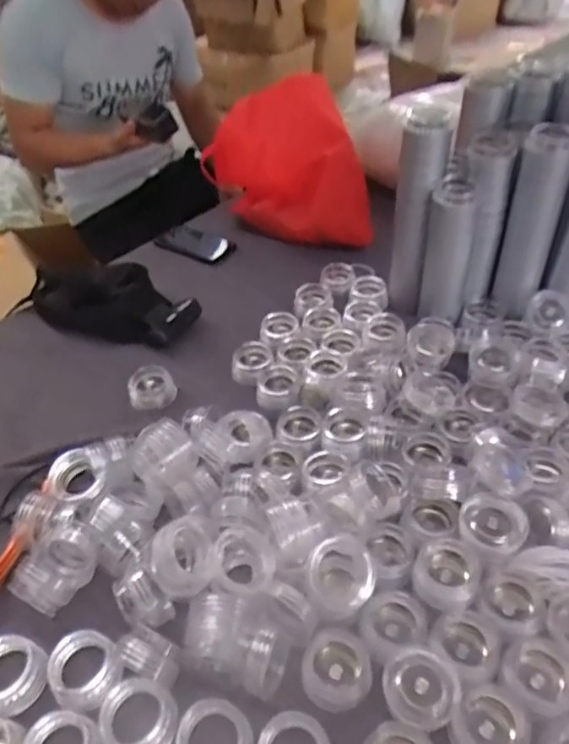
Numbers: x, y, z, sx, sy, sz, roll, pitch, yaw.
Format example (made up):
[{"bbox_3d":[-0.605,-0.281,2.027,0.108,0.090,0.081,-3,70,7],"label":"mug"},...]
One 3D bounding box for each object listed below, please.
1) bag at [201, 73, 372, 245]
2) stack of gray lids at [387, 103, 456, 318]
[{"bbox_3d":[0.014,-0.367,1.093,0.281,0.282,0.114,-8,42,-6],"label":"bag"},{"bbox_3d":[0.196,-0.223,0.857,0.068,0.312,0.075,7,43,11],"label":"stack of gray lids"}]

